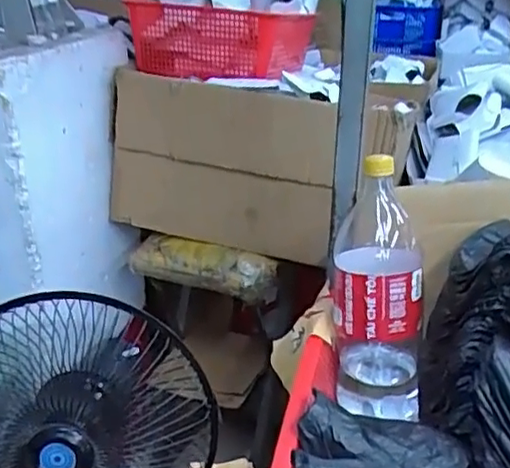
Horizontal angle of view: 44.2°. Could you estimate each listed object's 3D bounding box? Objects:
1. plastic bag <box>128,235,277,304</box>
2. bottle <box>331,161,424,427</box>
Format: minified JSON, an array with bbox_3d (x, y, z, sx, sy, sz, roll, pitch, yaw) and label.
[{"bbox_3d":[-0.114,0.064,1.295,0.311,0.072,0.089,11,28,22],"label":"plastic bag"},{"bbox_3d":[0.134,0.063,0.686,0.096,0.267,0.101,4,26,9],"label":"bottle"}]

